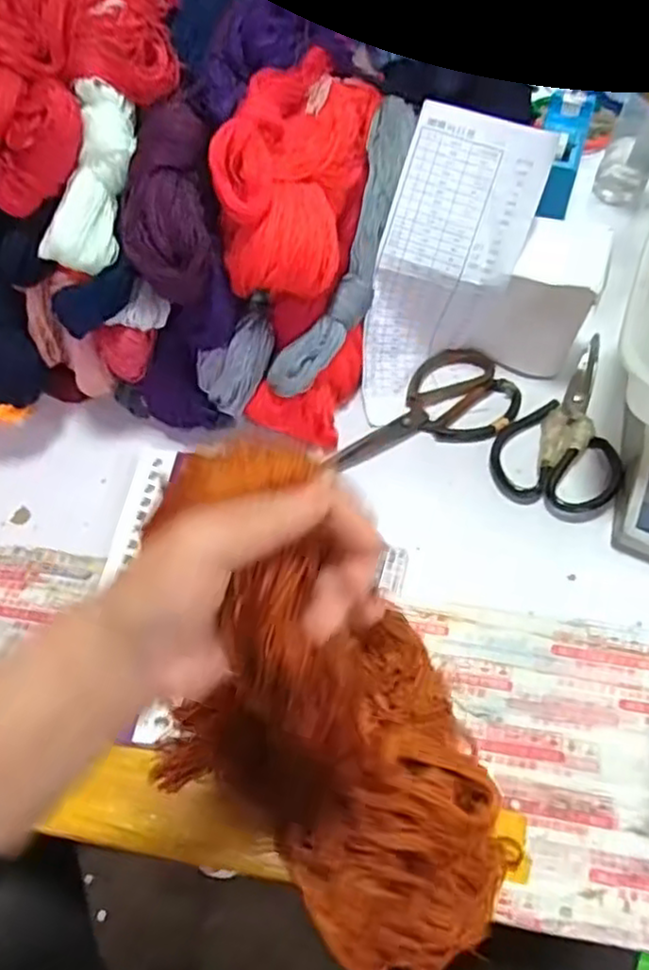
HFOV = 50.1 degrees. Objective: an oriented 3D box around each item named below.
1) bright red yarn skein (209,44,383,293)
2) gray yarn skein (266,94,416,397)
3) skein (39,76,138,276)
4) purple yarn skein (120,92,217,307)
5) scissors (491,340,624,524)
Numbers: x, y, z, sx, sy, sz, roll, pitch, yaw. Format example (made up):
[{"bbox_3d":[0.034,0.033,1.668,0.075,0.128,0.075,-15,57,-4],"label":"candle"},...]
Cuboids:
[{"bbox_3d":[-0.020,-0.266,0.561,0.093,0.100,0.247,10,58,5],"label":"bright red yarn skein"},{"bbox_3d":[0.027,-0.208,0.606,0.052,0.053,0.298,19,80,11],"label":"gray yarn skein"},{"bbox_3d":[-0.170,-0.227,0.518,0.050,0.032,0.132,15,95,8],"label":"skein"},{"bbox_3d":[-0.114,-0.211,0.509,0.065,0.046,0.147,-1,89,-2],"label":"purple yarn skein"},{"bbox_3d":[0.226,-0.061,0.637,0.108,0.013,0.203,21,60,12],"label":"scissors"}]

